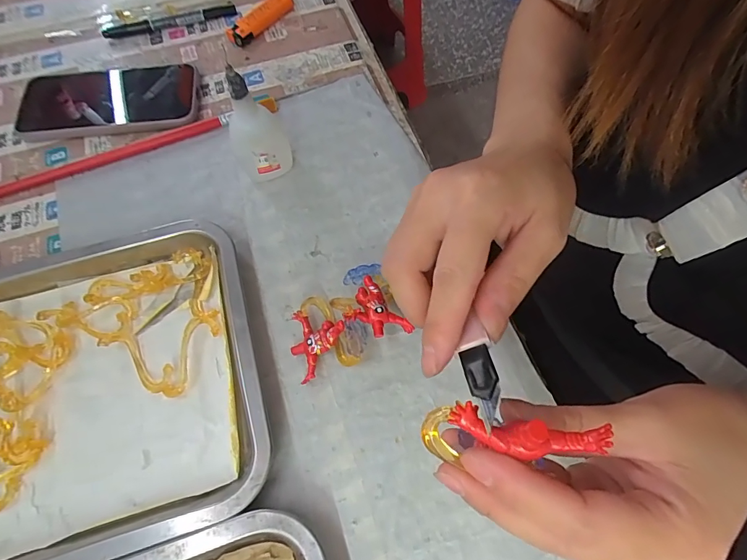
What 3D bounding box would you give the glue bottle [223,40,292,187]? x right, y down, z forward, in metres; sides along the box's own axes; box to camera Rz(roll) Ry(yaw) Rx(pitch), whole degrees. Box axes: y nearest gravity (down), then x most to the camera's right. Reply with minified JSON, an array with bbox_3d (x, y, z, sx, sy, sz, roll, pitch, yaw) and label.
[{"bbox_3d":[-0.092,-0.118,0.317,0.041,0.102,0.025,-26,67,-9],"label":"glue bottle"}]

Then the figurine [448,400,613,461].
[{"bbox_3d":[0.050,0.050,0.131,0.049,0.014,0.014,6,66,8],"label":"figurine"}]

